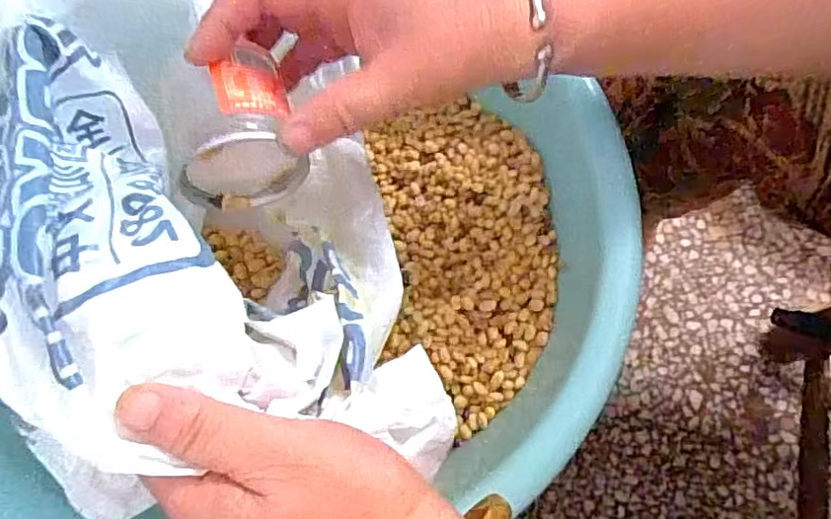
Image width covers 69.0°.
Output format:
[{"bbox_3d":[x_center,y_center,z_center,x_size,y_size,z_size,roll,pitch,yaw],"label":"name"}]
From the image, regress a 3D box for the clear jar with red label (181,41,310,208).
[{"bbox_3d":[-0.079,-0.055,0.264,0.054,0.055,0.050,0,71,0],"label":"clear jar with red label"}]

